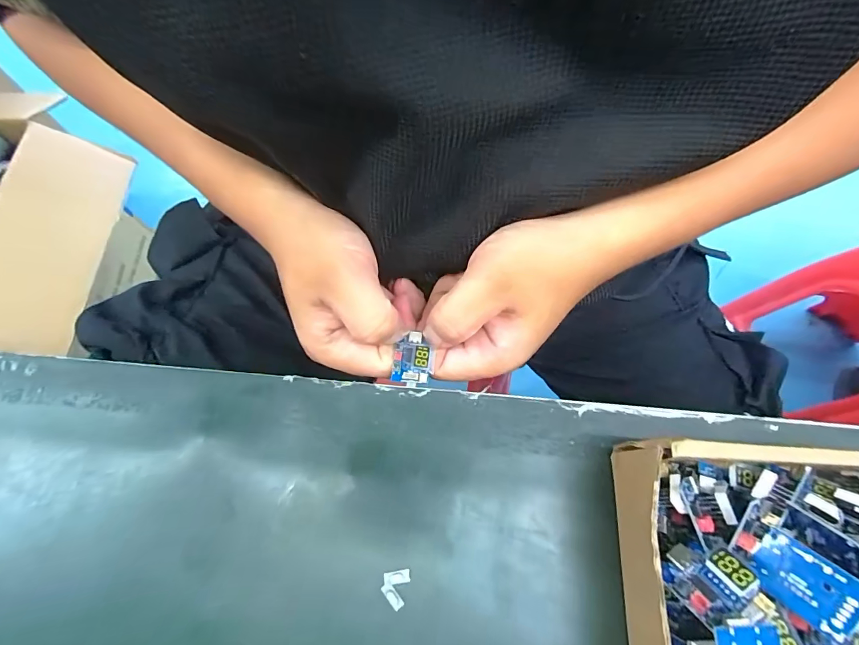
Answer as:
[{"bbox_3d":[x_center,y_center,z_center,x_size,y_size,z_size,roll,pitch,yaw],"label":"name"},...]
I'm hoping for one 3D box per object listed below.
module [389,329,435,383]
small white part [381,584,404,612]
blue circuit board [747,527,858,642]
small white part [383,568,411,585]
[{"bbox_3d":[-0.010,0.020,0.232,0.021,0.013,0.027,10,68,5],"label":"module"},{"bbox_3d":[-0.017,0.125,0.184,0.005,0.004,0.012,-38,72,-13],"label":"small white part"},{"bbox_3d":[0.127,0.089,0.138,0.028,0.004,0.021,35,102,47],"label":"blue circuit board"},{"bbox_3d":[-0.015,0.118,0.187,0.012,0.004,0.005,-8,68,-2],"label":"small white part"}]

